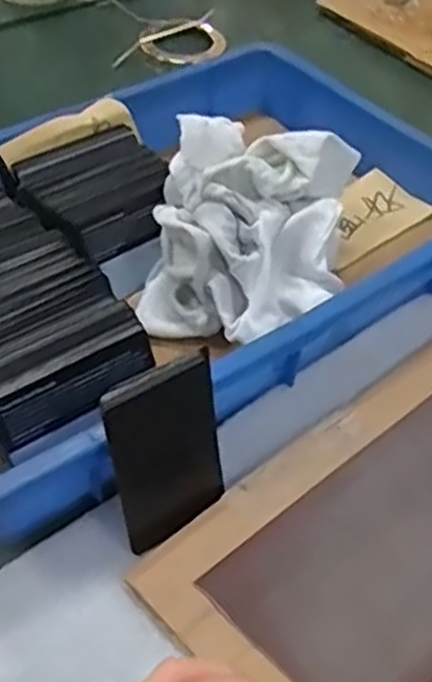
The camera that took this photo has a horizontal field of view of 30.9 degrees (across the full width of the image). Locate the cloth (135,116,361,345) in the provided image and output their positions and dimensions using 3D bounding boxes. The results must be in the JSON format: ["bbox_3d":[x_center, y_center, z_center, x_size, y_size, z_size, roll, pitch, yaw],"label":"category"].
[{"bbox_3d":[0.019,-0.064,0.452,0.114,0.095,0.126,20,49,13],"label":"cloth"}]

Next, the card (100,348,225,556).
[{"bbox_3d":[-0.020,0.050,0.354,0.056,0.084,0.011,-25,36,-27],"label":"card"}]

